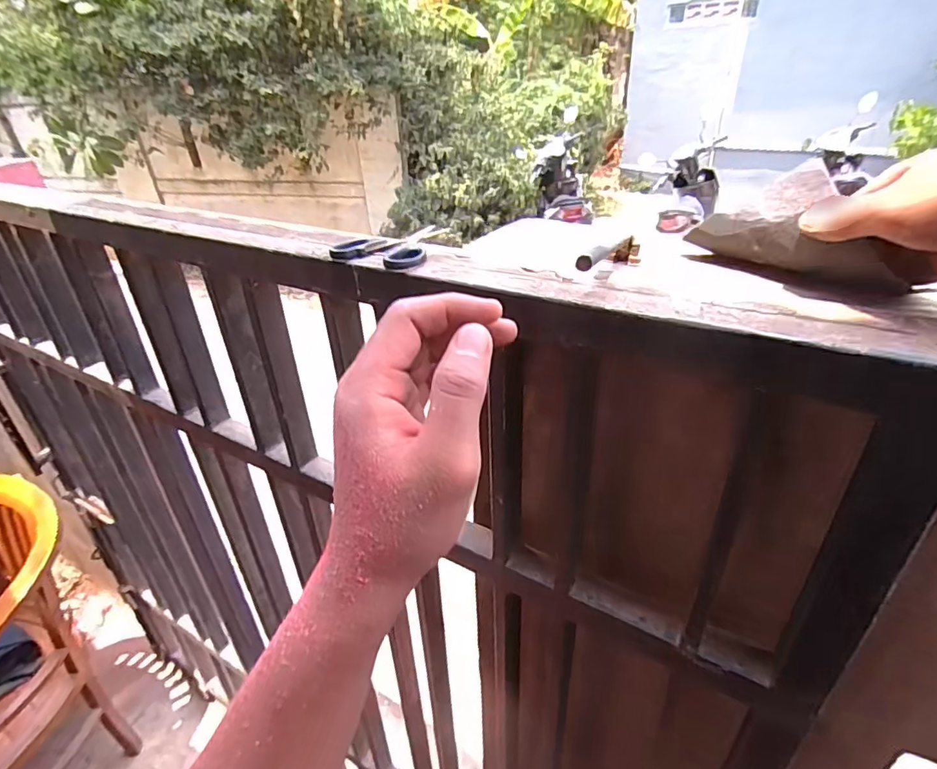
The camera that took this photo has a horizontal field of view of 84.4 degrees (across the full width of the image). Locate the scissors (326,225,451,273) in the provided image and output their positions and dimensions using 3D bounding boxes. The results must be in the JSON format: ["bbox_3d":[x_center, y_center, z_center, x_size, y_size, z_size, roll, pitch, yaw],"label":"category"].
[{"bbox_3d":[-0.056,-0.121,0.447,0.084,0.010,0.094,18,37,29],"label":"scissors"}]

